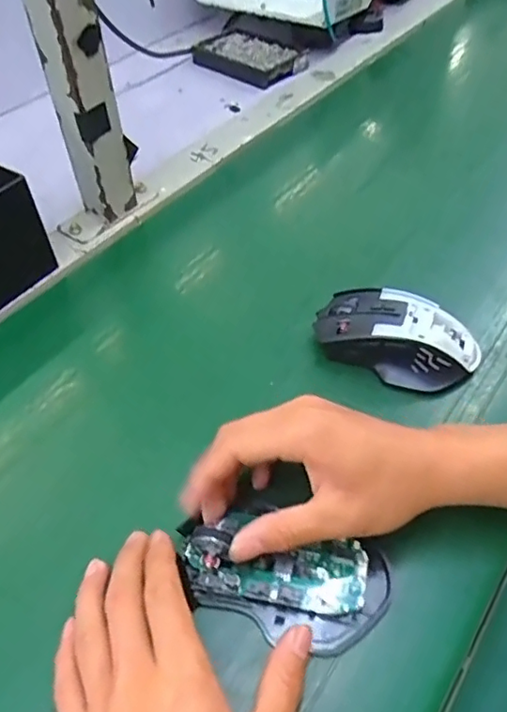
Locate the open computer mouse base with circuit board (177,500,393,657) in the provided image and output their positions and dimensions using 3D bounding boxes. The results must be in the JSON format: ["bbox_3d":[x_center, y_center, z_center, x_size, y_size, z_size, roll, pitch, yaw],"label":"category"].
[{"bbox_3d":[0.017,0.113,0.305,0.115,0.031,0.068,13,51,5],"label":"open computer mouse base with circuit board"}]

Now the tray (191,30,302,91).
[{"bbox_3d":[-0.007,-0.414,0.775,0.158,0.018,0.104,32,57,26],"label":"tray"}]

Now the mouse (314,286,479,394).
[{"bbox_3d":[0.103,-0.014,0.409,0.113,0.038,0.059,18,52,17],"label":"mouse"}]

